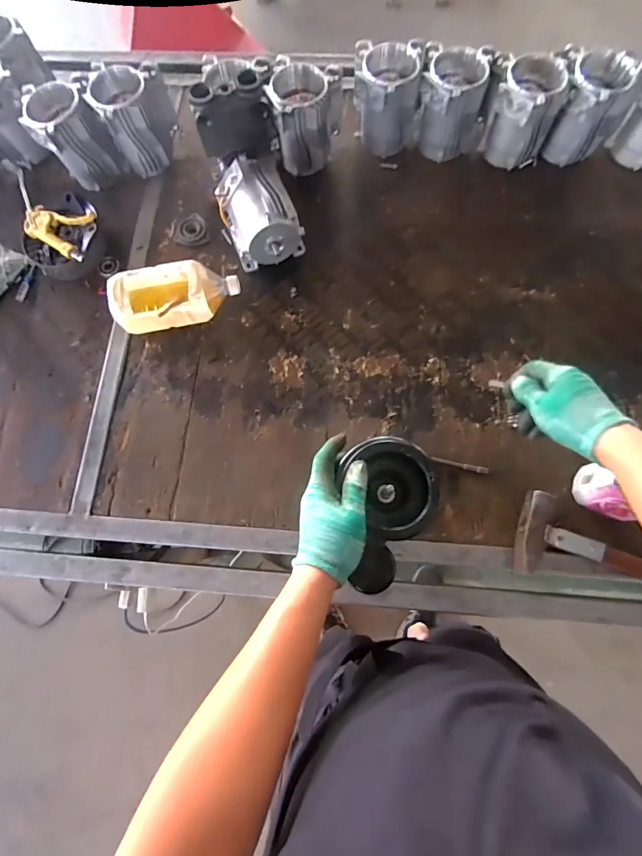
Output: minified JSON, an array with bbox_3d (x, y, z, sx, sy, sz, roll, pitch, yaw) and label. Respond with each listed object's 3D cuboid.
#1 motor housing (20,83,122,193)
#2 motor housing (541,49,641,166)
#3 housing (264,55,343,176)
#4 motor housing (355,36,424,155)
[{"bbox_3d":[-0.457,-0.540,0.733,0.114,0.141,0.114,-35,77,-8],"label":"motor housing"},{"bbox_3d":[0.496,-0.587,0.729,0.126,0.146,0.139,23,77,7],"label":"motor housing"},{"bbox_3d":[-0.033,-0.570,0.730,0.119,0.132,0.117,12,75,4],"label":"housing"},{"bbox_3d":[0.128,-0.615,0.743,0.122,0.140,0.122,0,75,1],"label":"motor housing"}]

